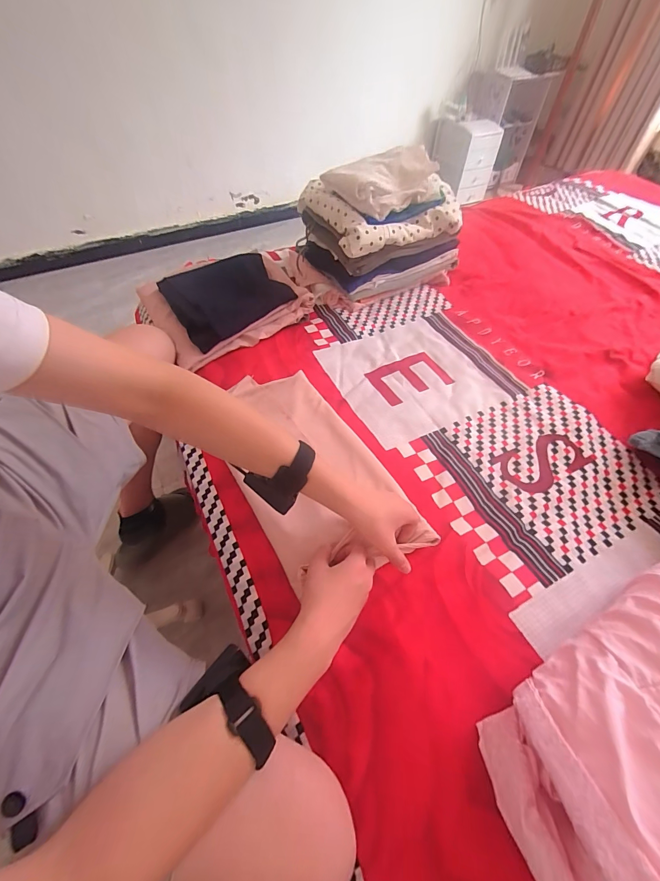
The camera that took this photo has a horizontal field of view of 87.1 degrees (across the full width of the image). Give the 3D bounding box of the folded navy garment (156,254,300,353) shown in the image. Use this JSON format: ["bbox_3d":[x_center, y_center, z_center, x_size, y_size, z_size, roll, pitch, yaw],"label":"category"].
[{"bbox_3d":[-0.243,-0.344,0.817,0.259,0.049,0.241,-32,60,-20],"label":"folded navy garment"}]

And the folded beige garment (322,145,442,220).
[{"bbox_3d":[0.117,-0.617,0.817,0.208,0.071,0.211,-22,57,-15],"label":"folded beige garment"}]

